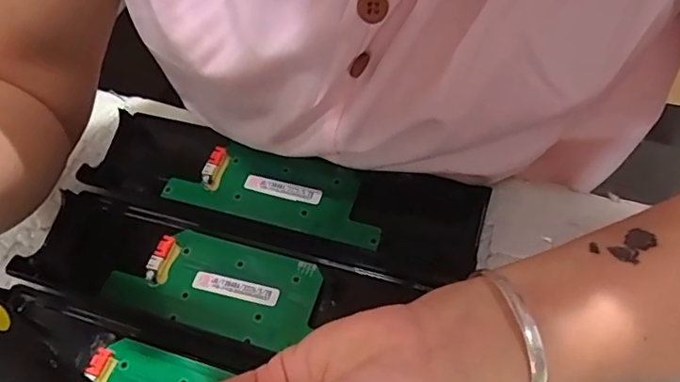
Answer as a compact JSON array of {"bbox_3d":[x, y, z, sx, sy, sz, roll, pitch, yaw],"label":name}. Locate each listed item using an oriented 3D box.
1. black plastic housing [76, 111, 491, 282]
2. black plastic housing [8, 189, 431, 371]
[{"bbox_3d":[-0.038,0.000,0.337,0.245,0.022,0.069,14,58,14],"label":"black plastic housing"},{"bbox_3d":[-0.076,0.052,0.300,0.210,0.019,0.066,11,57,13],"label":"black plastic housing"}]

